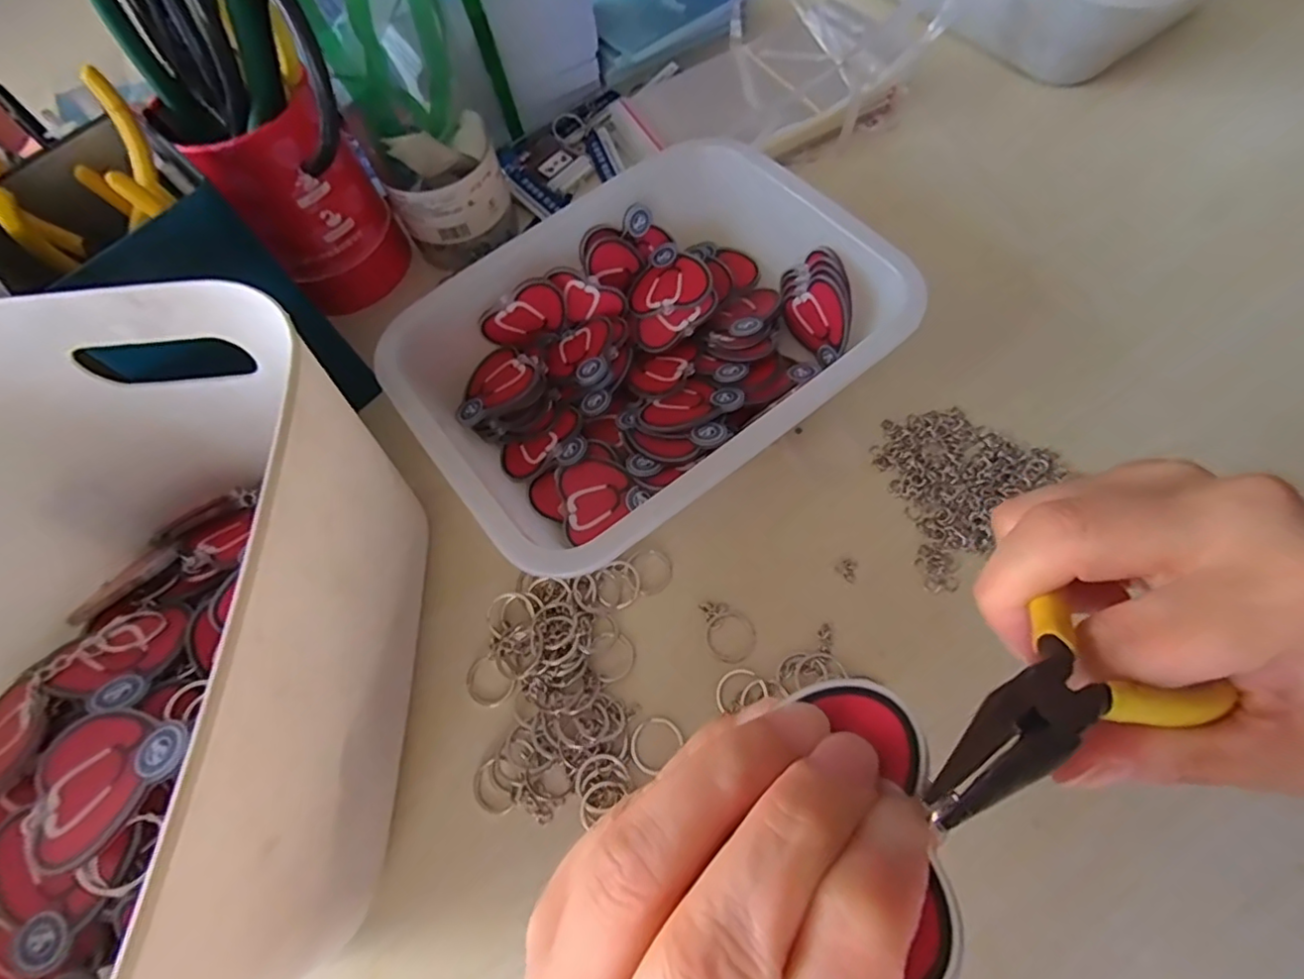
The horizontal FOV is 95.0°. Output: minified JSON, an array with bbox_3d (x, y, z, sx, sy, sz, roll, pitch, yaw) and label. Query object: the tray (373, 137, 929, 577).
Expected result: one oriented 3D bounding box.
[{"bbox_3d":[-0.007,-0.081,0.332,0.248,0.052,0.192,-36,68,-10],"label":"tray"}]

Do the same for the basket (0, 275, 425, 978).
[{"bbox_3d":[-0.200,0.071,0.235,0.187,0.148,0.251,-6,66,3],"label":"basket"}]

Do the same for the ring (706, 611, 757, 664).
[{"bbox_3d":[0.040,0.074,0.298,0.025,0.004,0.025,-2,66,4],"label":"ring"}]

